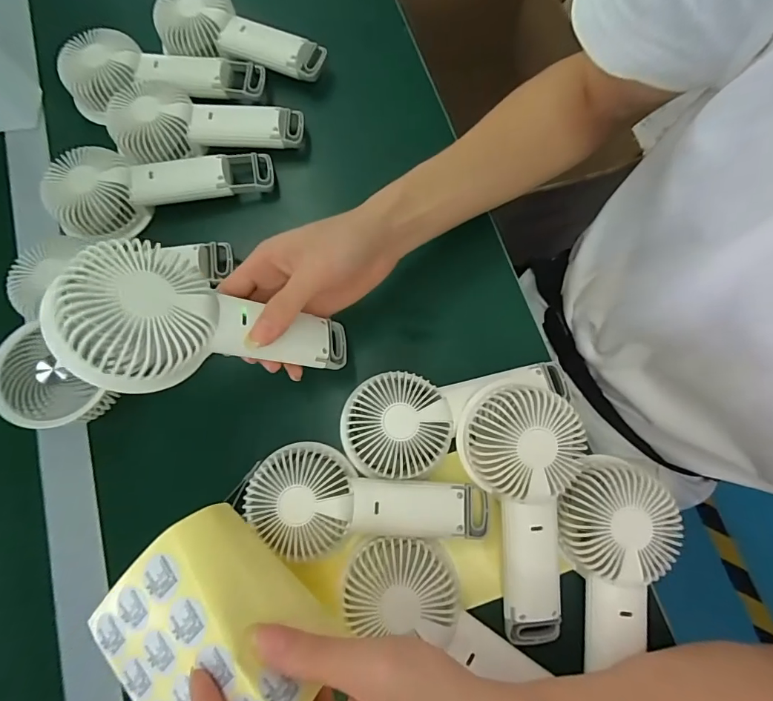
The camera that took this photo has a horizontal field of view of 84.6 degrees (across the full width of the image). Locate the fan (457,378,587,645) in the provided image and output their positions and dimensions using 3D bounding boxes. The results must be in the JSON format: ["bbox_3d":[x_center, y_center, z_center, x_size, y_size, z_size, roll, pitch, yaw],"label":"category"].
[{"bbox_3d":[0.102,0.112,0.307,0.087,0.044,0.181,-4,89,0],"label":"fan"}]

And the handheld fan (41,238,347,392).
[{"bbox_3d":[-0.105,-0.016,0.280,0.182,0.034,0.078,7,71,-40],"label":"handheld fan"}]

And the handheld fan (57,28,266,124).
[{"bbox_3d":[-0.223,-0.282,0.426,0.194,0.037,0.075,-7,75,-1],"label":"handheld fan"}]

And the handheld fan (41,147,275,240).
[{"bbox_3d":[-0.208,-0.160,0.395,0.193,0.041,0.074,-15,76,-3],"label":"handheld fan"}]

